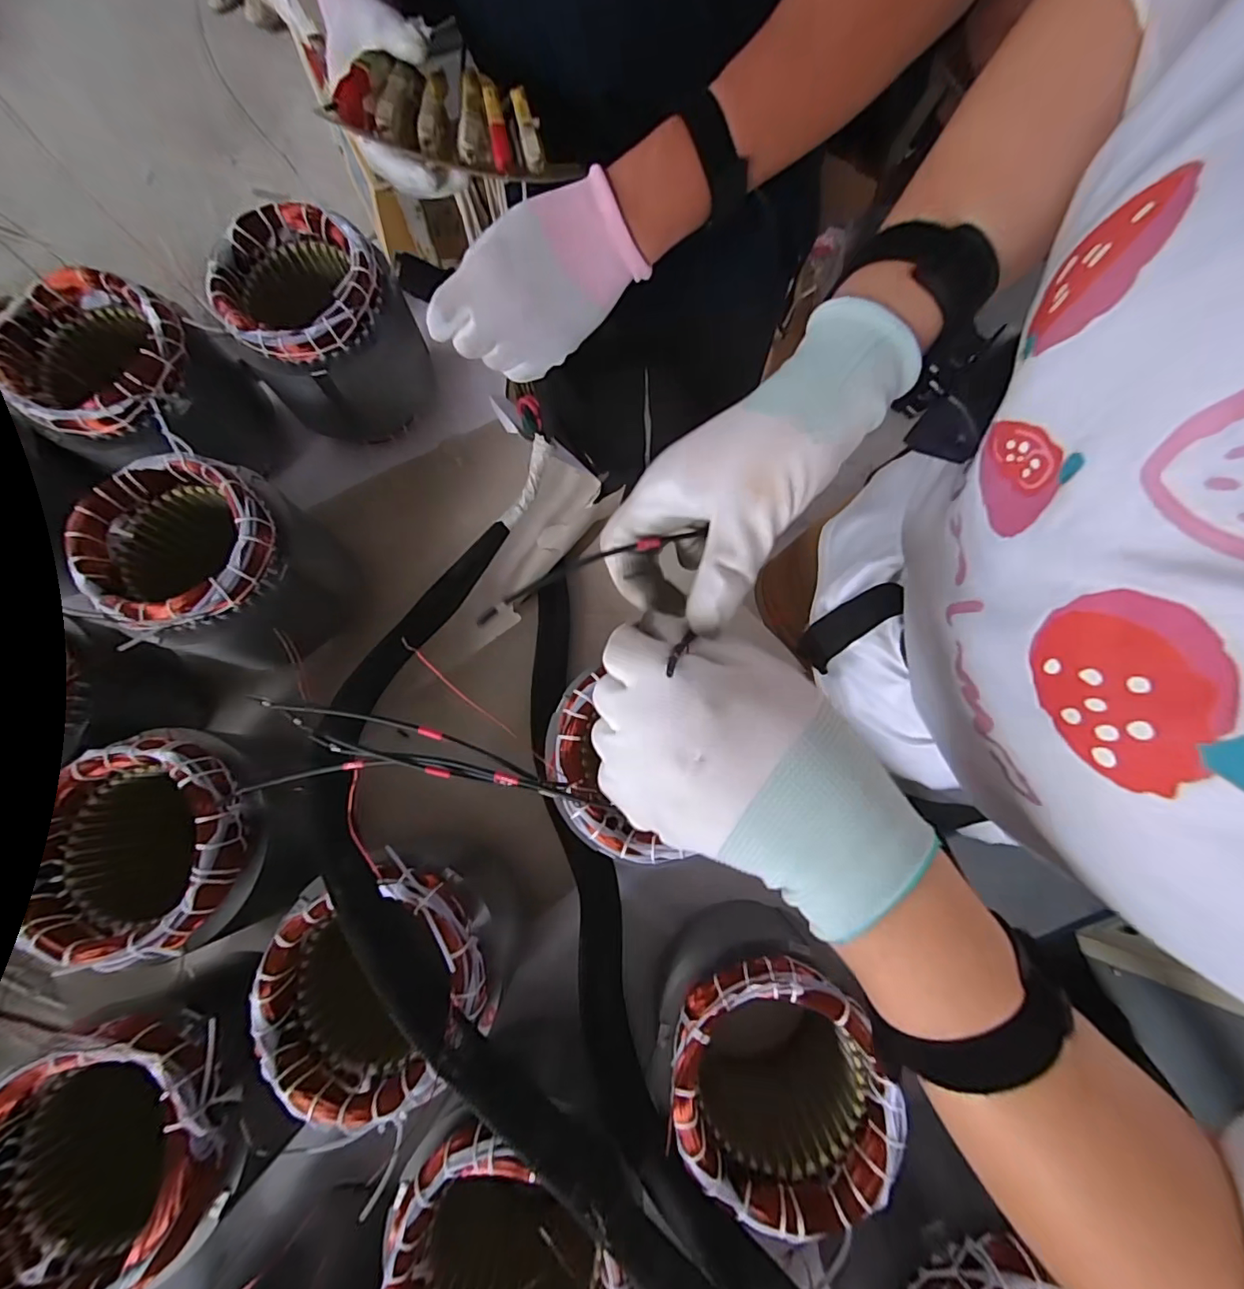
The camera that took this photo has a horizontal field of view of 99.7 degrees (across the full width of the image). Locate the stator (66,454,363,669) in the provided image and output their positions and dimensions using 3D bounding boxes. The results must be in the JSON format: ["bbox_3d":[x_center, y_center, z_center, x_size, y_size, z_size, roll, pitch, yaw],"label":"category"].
[{"bbox_3d":[-0.338,-0.070,0.451,0.138,0.123,0.139,32,78,7],"label":"stator"}]

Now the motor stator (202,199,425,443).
[{"bbox_3d":[-0.287,-0.302,0.519,0.137,0.152,0.135,0,76,-1],"label":"motor stator"}]

